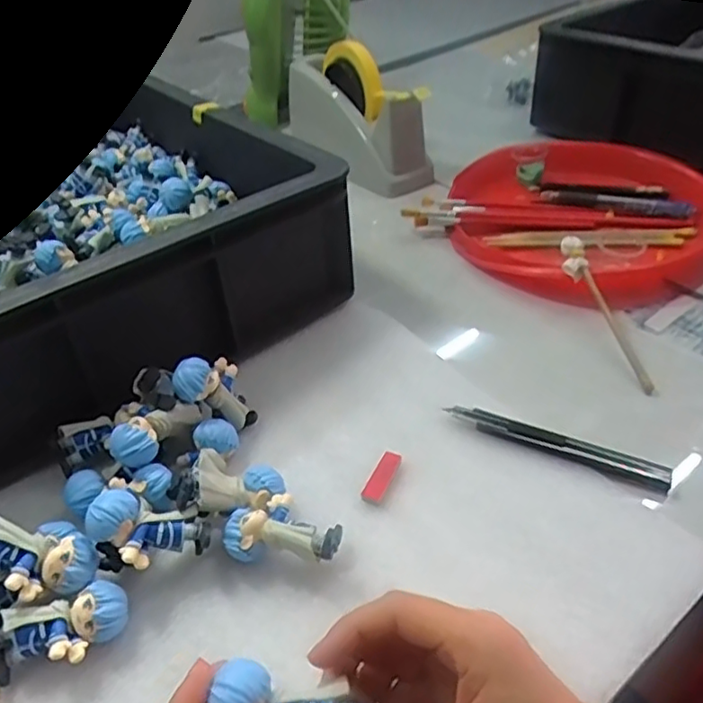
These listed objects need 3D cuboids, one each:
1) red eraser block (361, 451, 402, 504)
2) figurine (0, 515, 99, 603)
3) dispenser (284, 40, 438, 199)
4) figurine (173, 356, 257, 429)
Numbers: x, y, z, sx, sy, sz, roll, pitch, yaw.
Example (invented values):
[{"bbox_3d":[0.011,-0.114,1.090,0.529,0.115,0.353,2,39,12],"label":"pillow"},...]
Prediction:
[{"bbox_3d":[0.019,0.077,0.379,0.012,0.006,0.037,13,43,22],"label":"red eraser block"},{"bbox_3d":[-0.164,0.106,0.316,0.062,0.032,0.040,2,63,-21],"label":"figurine"},{"bbox_3d":[0.001,-0.276,0.722,0.059,0.127,0.225,-30,45,-26],"label":"dispenser"},{"bbox_3d":[-0.085,0.026,0.403,0.027,0.064,0.032,-36,38,13],"label":"figurine"}]

